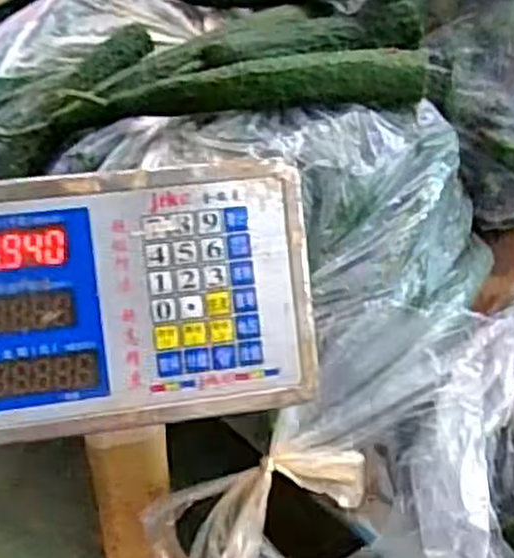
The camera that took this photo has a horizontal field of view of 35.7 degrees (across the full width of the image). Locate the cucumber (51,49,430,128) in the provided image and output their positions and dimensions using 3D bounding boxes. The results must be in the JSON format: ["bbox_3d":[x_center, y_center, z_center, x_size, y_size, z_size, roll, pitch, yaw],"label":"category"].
[{"bbox_3d":[-0.013,-0.148,0.627,0.289,0.052,0.035,-1,47,-1],"label":"cucumber"}]

